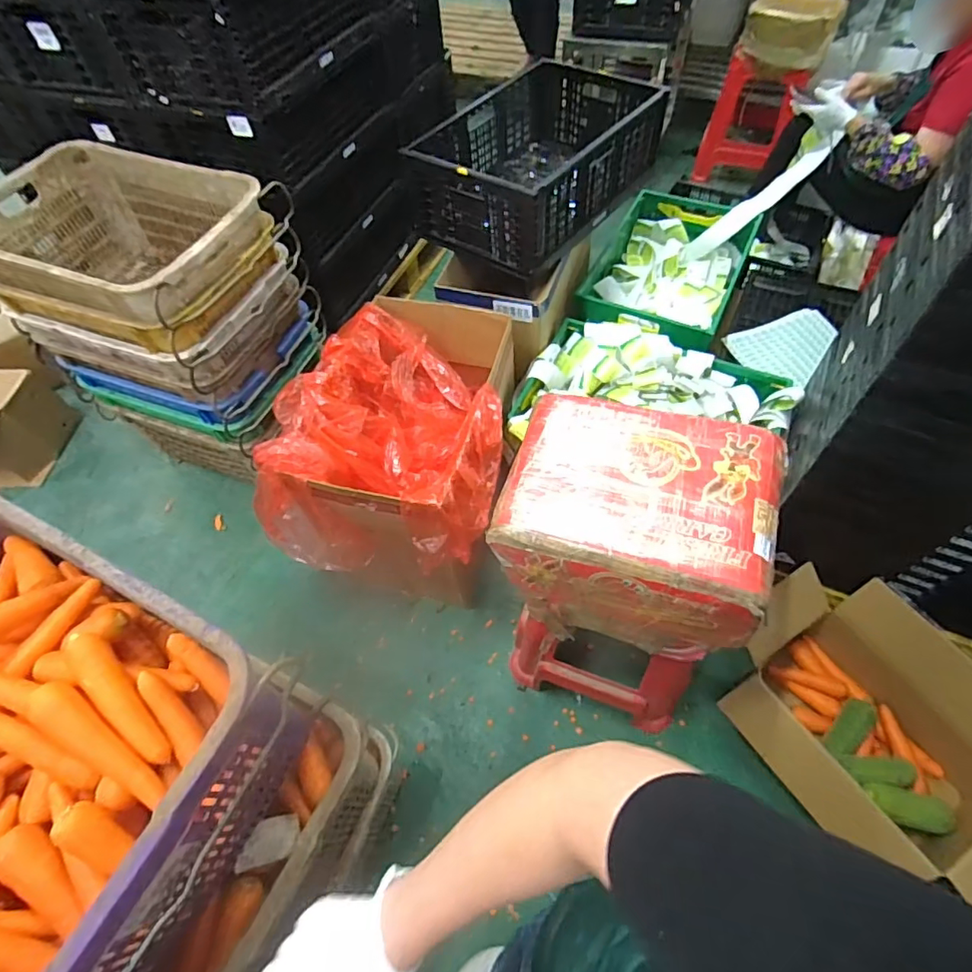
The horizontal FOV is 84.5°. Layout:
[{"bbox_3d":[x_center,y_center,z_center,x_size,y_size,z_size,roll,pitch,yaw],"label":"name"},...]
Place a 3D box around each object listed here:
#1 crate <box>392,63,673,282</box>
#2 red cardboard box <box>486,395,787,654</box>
[{"bbox_3d":[0.130,-0.843,1.392,0.430,0.205,0.606,38,67,25],"label":"crate"},{"bbox_3d":[0.242,0.062,0.913,0.385,0.240,0.308,14,59,13],"label":"red cardboard box"}]

